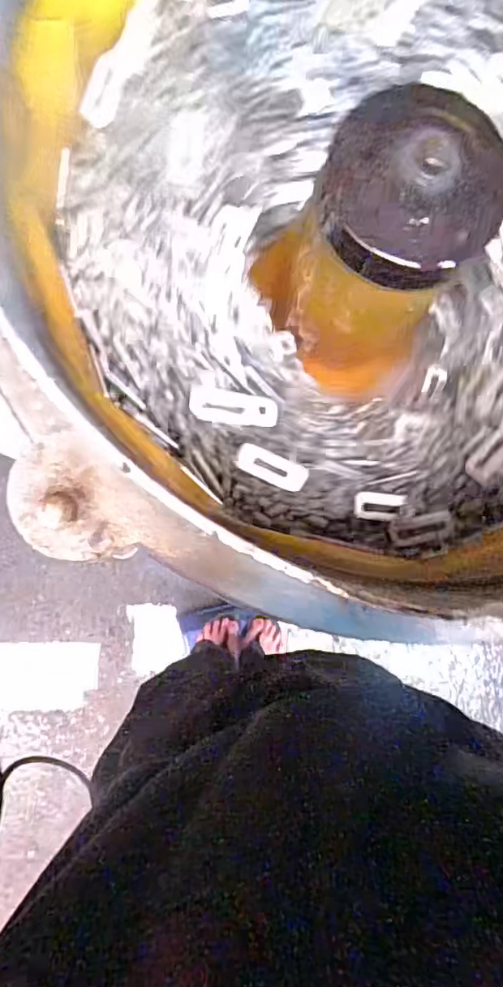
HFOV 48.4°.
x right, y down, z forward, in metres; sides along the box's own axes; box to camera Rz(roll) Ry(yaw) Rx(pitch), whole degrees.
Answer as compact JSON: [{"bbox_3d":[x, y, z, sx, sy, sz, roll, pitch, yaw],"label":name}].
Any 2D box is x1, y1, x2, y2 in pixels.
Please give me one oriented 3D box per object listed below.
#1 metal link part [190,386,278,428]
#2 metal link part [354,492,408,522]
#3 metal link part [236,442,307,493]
[{"bbox_3d":[-0.016,-0.084,0.546,0.089,0.015,0.035,3,86,-25],"label":"metal link part"},{"bbox_3d":[0.132,0.013,0.567,0.052,0.012,0.029,5,86,-5],"label":"metal link part"},{"bbox_3d":[0.020,-0.025,0.543,0.069,0.005,0.028,24,84,-4],"label":"metal link part"}]

